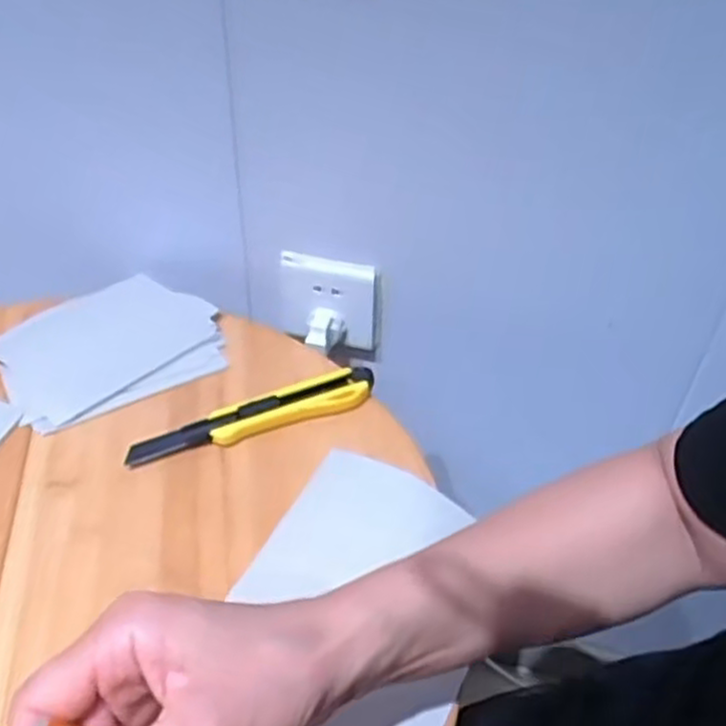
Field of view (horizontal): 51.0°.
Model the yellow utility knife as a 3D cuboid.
[{"bbox_3d":[-0.083,0.041,0.591,0.195,0.018,0.033,-14,45,-18],"label":"yellow utility knife"}]

